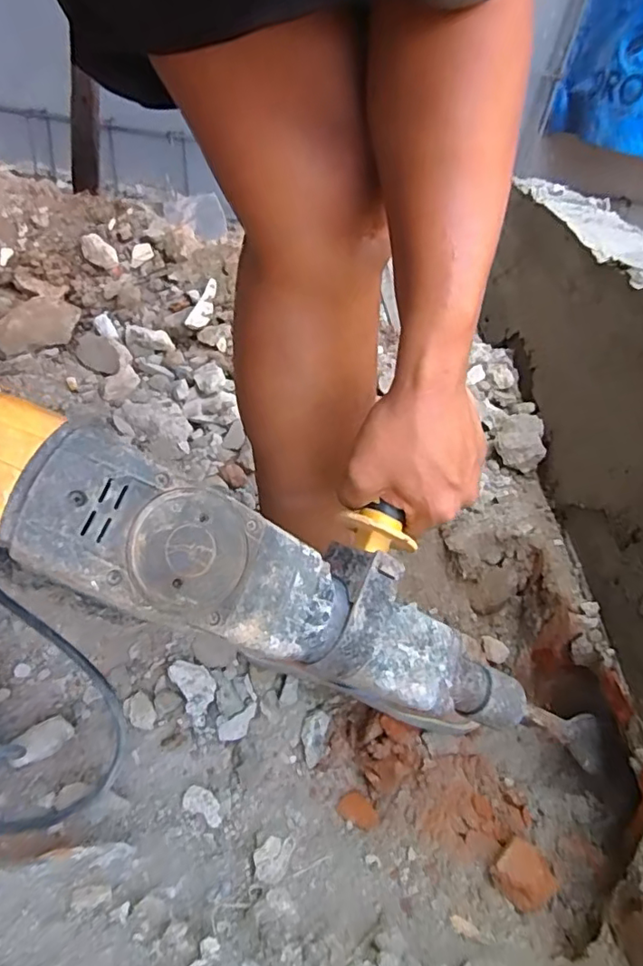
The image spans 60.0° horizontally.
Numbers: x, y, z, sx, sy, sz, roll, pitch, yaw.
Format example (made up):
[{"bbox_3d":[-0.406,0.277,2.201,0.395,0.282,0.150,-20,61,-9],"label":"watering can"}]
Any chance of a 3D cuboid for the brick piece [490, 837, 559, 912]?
[{"bbox_3d":[0.160,0.310,0.438,0.043,0.026,0.043,-27,49,-37],"label":"brick piece"}]

